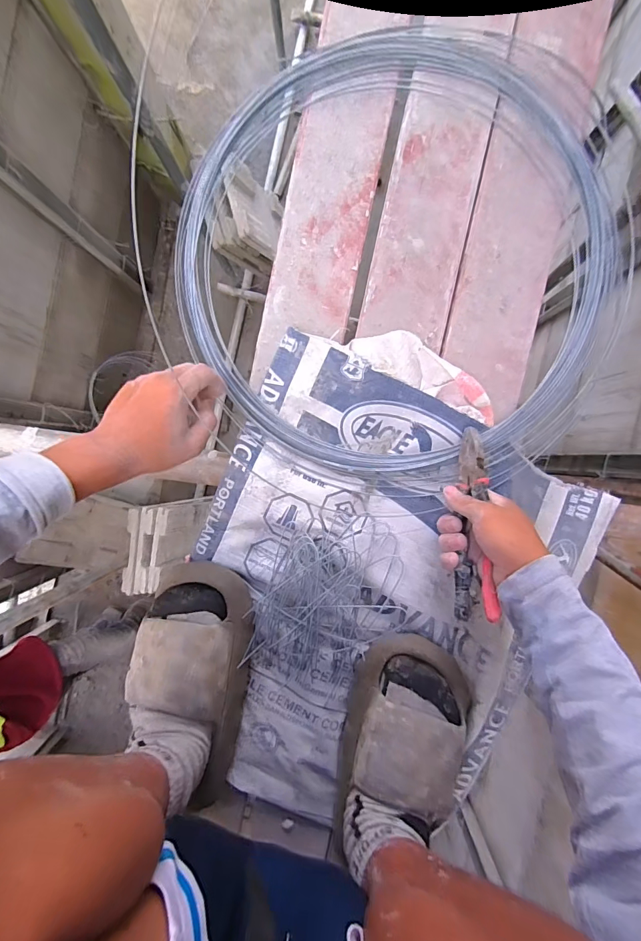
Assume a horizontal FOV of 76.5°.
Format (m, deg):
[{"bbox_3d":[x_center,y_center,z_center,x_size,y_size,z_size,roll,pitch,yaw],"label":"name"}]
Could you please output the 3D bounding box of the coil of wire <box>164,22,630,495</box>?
[{"bbox_3d":[0.092,-0.244,0.474,0.511,0.035,0.497,0,92,-1],"label":"coil of wire"}]

